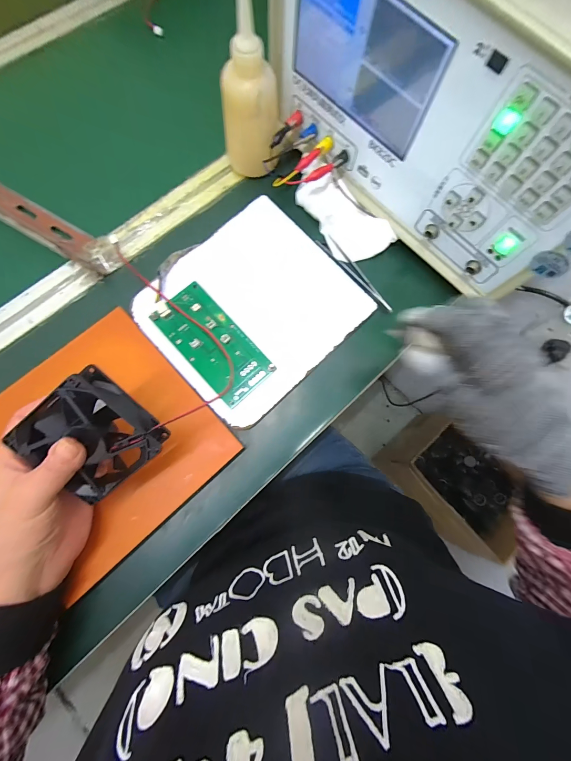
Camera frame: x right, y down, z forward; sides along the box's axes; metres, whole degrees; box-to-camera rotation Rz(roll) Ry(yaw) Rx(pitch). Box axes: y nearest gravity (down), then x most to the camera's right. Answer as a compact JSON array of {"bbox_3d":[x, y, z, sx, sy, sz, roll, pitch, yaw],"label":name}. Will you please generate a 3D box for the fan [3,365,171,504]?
[{"bbox_3d":[-0.143,0.042,0.224,0.083,0.030,0.081,-39,108,5],"label":"fan"}]

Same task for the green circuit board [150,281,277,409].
[{"bbox_3d":[-0.077,-0.042,0.311,0.064,0.007,0.133,-42,82,-9],"label":"green circuit board"}]

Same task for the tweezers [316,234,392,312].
[{"bbox_3d":[0.084,-0.127,0.346,0.022,0.006,0.119,-38,82,-8],"label":"tweezers"}]

